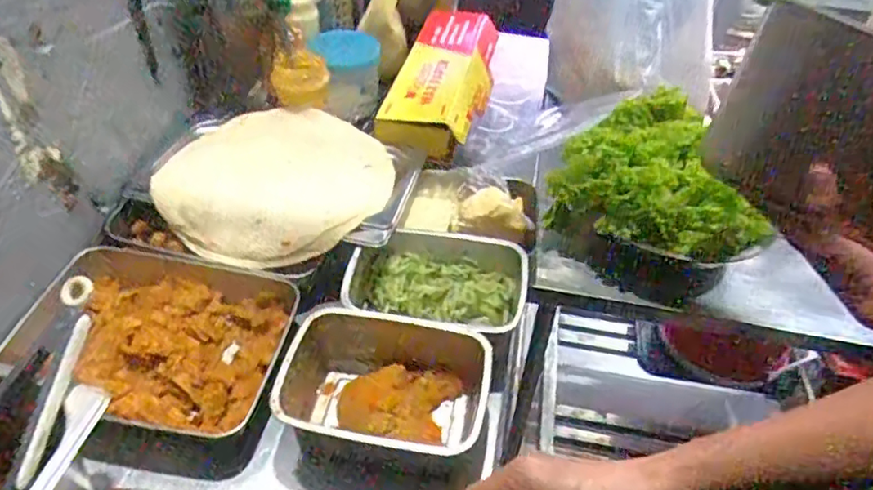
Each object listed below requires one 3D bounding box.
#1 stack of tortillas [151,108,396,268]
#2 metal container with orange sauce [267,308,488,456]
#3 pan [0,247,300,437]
[{"bbox_3d":[-0.195,-0.084,0.766,0.263,0.046,0.252,7,44,3],"label":"stack of tortillas"},{"bbox_3d":[-0.053,0.143,0.596,0.193,0.080,0.135,10,44,6],"label":"metal container with orange sauce"},{"bbox_3d":[-0.283,0.090,0.632,0.241,0.063,0.196,9,44,5],"label":"pan"}]

